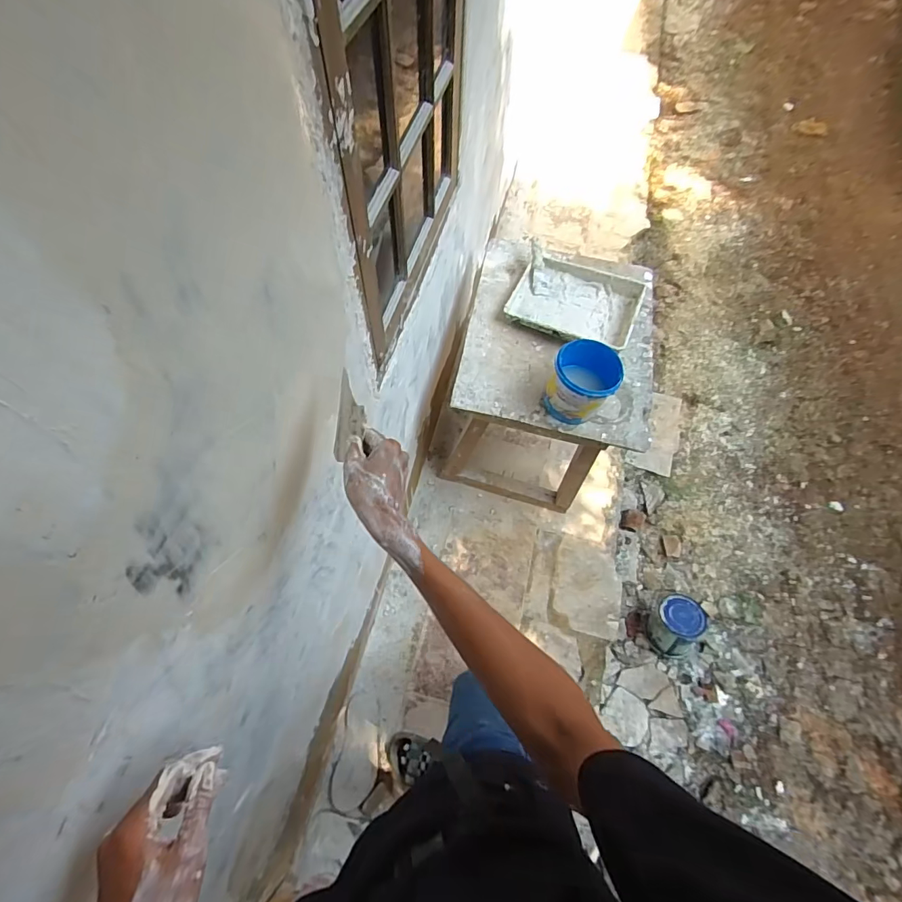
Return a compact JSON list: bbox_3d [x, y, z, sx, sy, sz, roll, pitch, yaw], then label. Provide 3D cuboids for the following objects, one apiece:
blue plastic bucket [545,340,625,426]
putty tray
[{"bbox_3d":[0.332,-0.165,1.177,0.159,0.157,0.157,1,63,-1],"label":"blue plastic bucket"},{"bbox_3d":[0.368,-0.435,1.362,0.346,0.065,0.293,24,64,10],"label":"putty tray"}]

